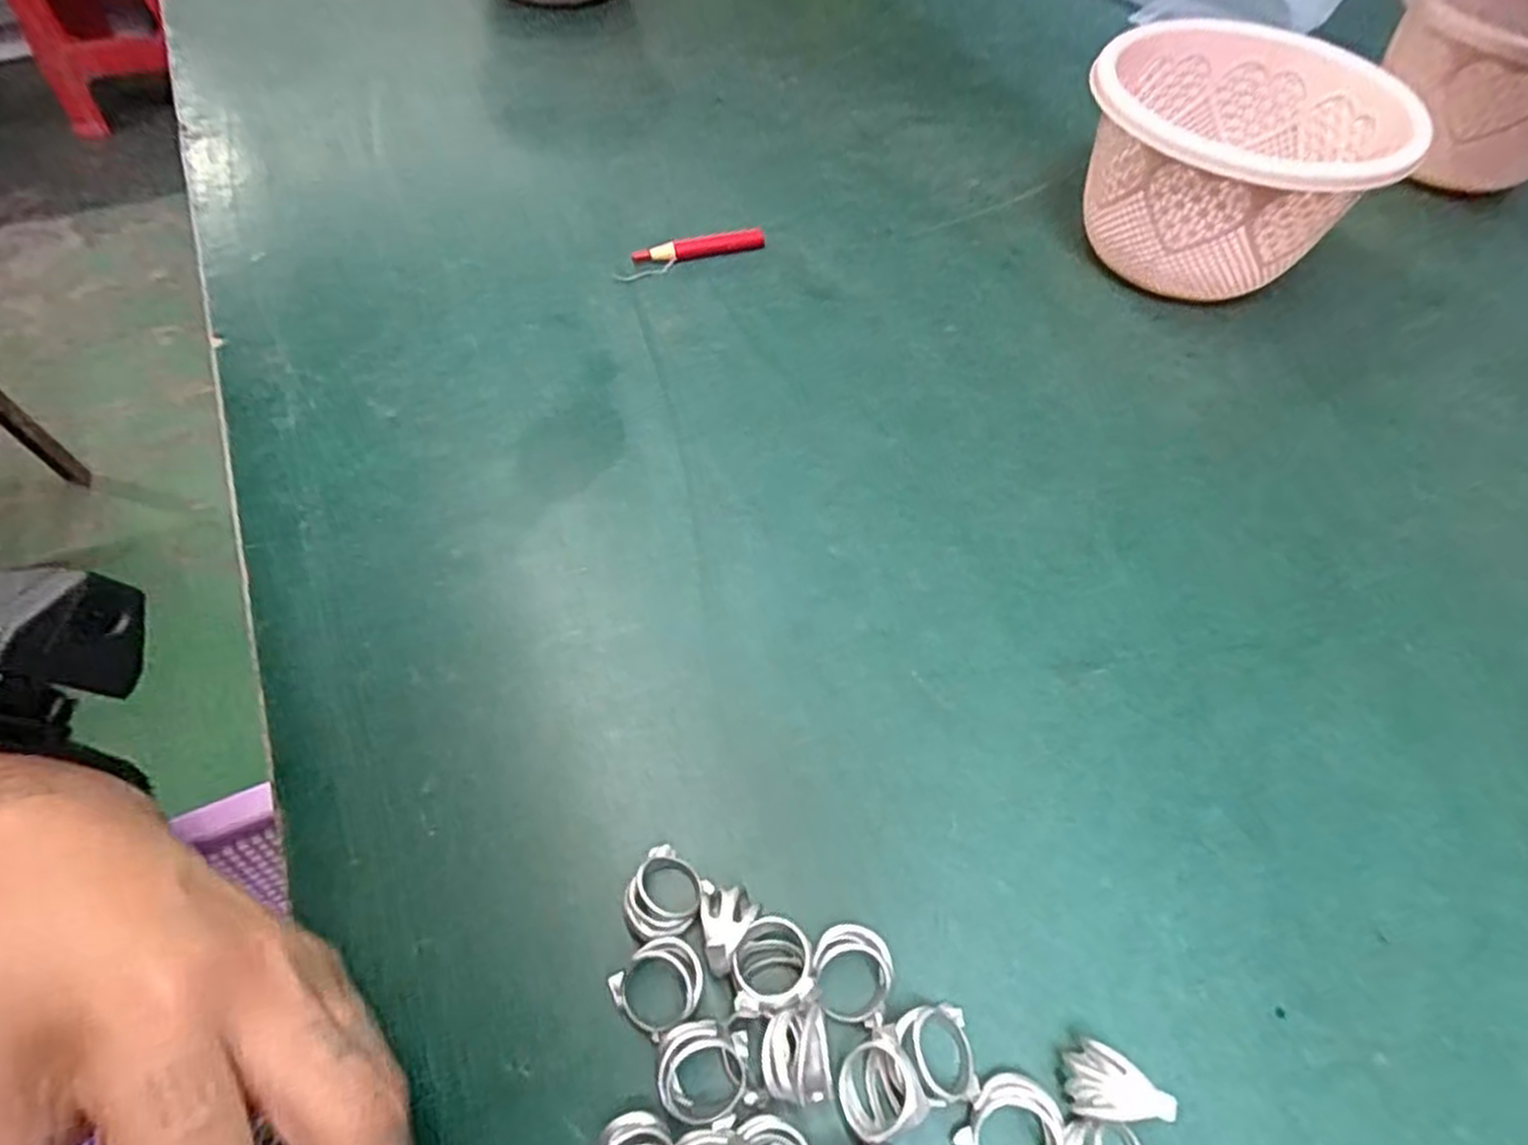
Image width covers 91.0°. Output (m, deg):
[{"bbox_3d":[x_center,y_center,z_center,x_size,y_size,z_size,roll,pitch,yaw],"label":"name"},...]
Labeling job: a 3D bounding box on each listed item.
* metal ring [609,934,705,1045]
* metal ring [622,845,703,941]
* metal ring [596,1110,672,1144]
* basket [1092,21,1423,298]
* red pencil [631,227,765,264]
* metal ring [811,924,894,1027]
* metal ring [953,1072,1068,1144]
[{"bbox_3d":[-0.030,0.116,0.210,0.023,0.010,0.020,-38,65,-25],"label":"metal ring"},{"bbox_3d":[-0.029,0.097,0.224,0.022,0.011,0.025,24,58,14],"label":"metal ring"},{"bbox_3d":[-0.032,0.149,0.186,0.018,0.013,0.025,-4,56,-5],"label":"metal ring"},{"bbox_3d":[0.237,-0.211,0.401,0.137,0.091,0.138,12,56,6],"label":"basket"},{"bbox_3d":[-0.035,-0.179,0.414,0.073,0.009,0.013,-13,57,-11],"label":"red pencil"},{"bbox_3d":[0.025,0.113,0.211,0.023,0.018,0.024,1,55,-2],"label":"metal ring"},{"bbox_3d":[0.065,0.145,0.194,0.024,0.013,0.026,1,55,-2],"label":"metal ring"}]

